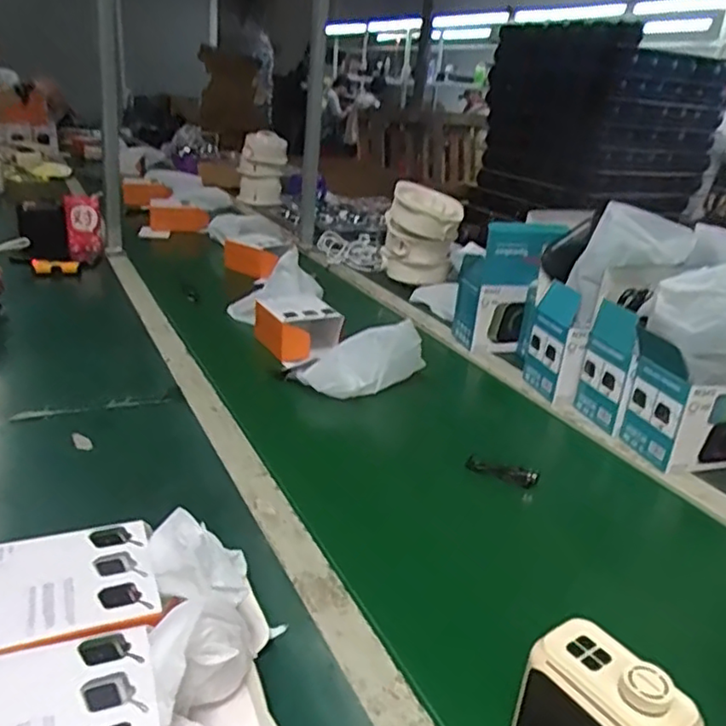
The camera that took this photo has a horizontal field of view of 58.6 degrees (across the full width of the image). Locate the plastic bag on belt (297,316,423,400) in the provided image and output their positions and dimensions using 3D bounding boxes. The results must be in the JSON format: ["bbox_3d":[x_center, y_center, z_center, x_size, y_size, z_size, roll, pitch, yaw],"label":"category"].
[{"bbox_3d":[-0.005,-0.006,0.842,0.160,0.080,0.082,-20,32,-22],"label":"plastic bag on belt"}]

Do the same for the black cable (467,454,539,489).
[{"bbox_3d":[0.147,0.116,0.689,0.077,0.023,0.019,16,26,23],"label":"black cable"}]

